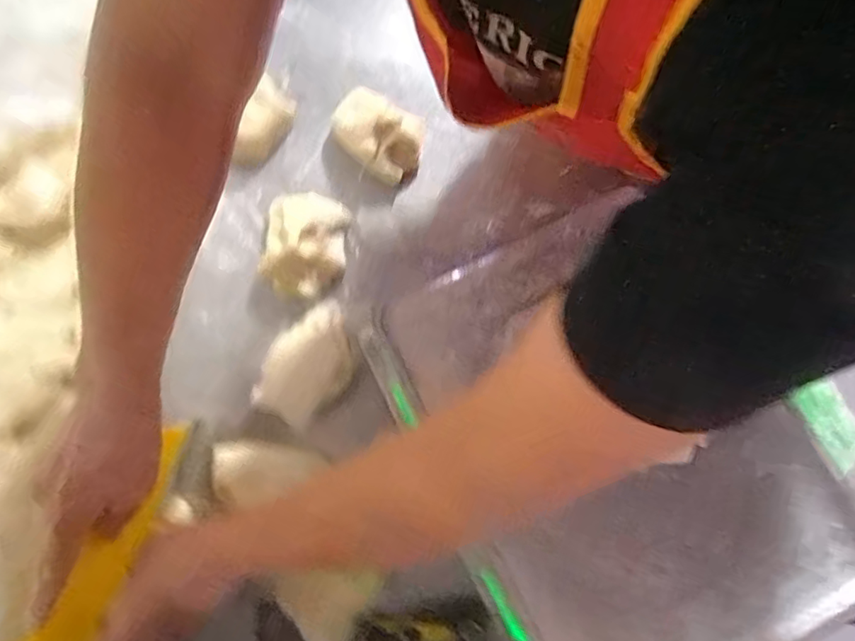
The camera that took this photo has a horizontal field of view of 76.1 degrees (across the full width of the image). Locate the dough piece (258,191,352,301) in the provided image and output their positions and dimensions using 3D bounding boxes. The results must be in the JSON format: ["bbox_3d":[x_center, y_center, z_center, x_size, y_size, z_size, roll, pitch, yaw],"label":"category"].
[{"bbox_3d":[-0.121,-0.077,0.526,0.080,0.039,0.106,6,77,1],"label":"dough piece"}]

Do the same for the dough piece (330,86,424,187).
[{"bbox_3d":[-0.052,-0.190,0.549,0.099,0.047,0.071,36,79,8],"label":"dough piece"}]

